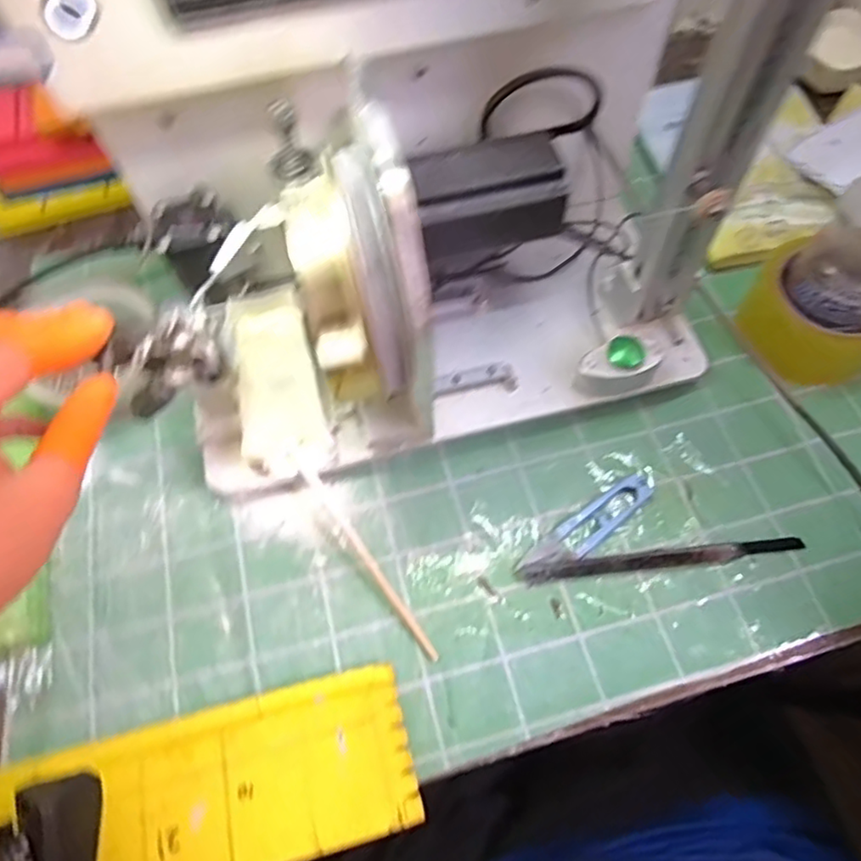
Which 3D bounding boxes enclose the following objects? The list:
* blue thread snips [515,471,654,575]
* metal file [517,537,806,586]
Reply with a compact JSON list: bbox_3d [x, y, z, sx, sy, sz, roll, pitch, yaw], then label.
[{"bbox_3d":[0.103,0.061,0.399,0.106,0.008,0.023,-34,67,-14],"label":"blue thread snips"},{"bbox_3d":[0.144,0.080,0.385,0.172,0.011,0.012,-6,63,-1],"label":"metal file"}]

